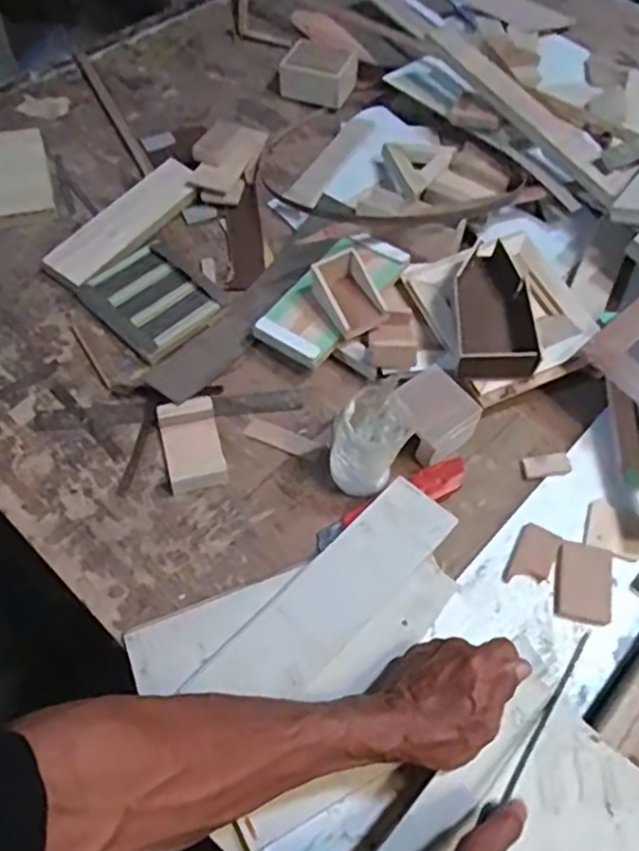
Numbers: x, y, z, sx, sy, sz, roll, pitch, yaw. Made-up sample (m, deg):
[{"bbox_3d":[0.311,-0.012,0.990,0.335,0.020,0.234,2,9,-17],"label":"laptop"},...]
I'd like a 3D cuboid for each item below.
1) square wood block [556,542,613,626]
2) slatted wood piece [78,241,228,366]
[{"bbox_3d":[0.226,0.135,0.578,0.047,0.005,0.065,11,58,4],"label":"square wood block"},{"bbox_3d":[-0.173,-0.131,0.712,0.127,0.022,0.110,41,64,20],"label":"slatted wood piece"}]

